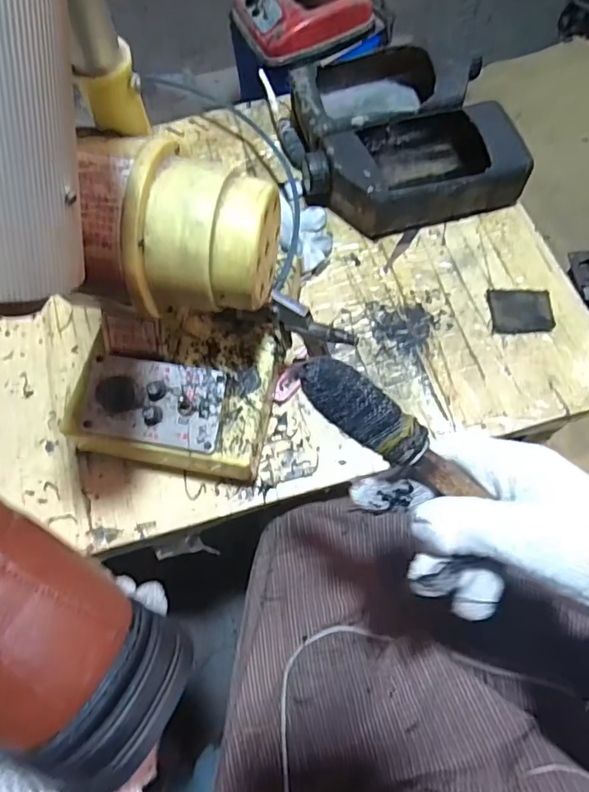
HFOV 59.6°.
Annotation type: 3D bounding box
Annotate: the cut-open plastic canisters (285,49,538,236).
[{"bbox_3d":[0.108,-0.303,0.591,0.216,0.064,0.242,-18,68,-5],"label":"cut-open plastic canisters"}]

